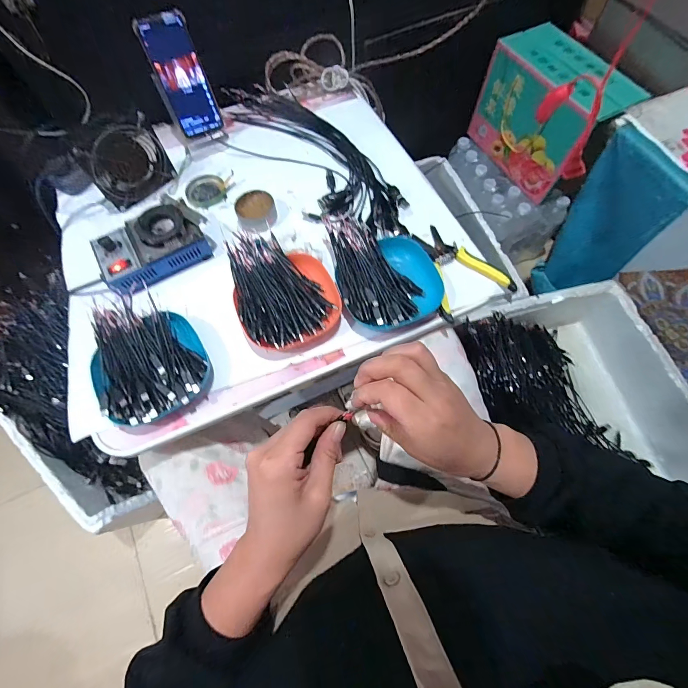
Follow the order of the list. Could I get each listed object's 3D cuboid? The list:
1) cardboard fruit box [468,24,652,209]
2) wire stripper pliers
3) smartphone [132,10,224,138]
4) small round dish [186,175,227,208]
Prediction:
[{"bbox_3d":[0.507,-0.584,0.883,0.157,0.243,0.328,-26,70,-9],"label":"cardboard fruit box"},{"bbox_3d":[0.164,-0.119,0.517,0.116,0.021,0.155,-24,70,-8],"label":"wire stripper pliers"},{"bbox_3d":[-0.276,-0.455,0.590,0.074,0.166,0.007,-23,33,-8],"label":"smartphone"},{"bbox_3d":[-0.240,-0.265,0.599,0.064,0.017,0.062,0,68,1],"label":"small round dish"}]

